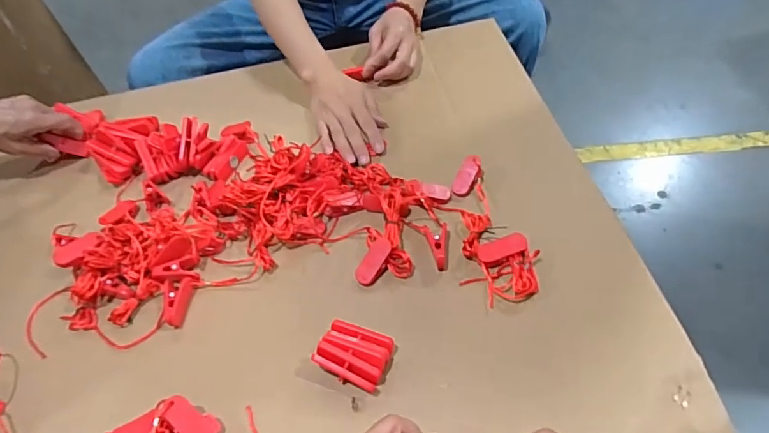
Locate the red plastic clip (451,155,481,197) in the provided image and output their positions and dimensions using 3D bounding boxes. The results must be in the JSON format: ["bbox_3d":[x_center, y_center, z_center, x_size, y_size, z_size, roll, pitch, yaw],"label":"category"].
[{"bbox_3d":[0.092,-0.045,0.538,0.022,0.008,0.048,24,82,22],"label":"red plastic clip"}]

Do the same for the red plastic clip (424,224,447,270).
[{"bbox_3d":[0.052,0.030,0.486,0.022,0.024,0.044,0,53,6],"label":"red plastic clip"}]

